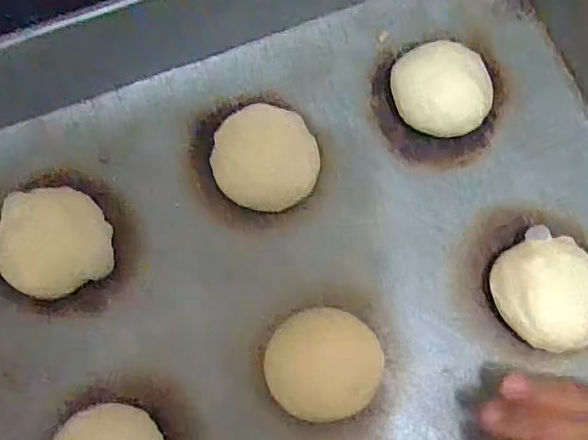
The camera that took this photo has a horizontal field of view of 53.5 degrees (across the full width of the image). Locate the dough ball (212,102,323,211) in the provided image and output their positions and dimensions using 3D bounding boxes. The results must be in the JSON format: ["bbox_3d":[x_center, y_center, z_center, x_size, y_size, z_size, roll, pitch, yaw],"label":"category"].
[{"bbox_3d":[-0.016,-0.032,0.323,0.057,0.028,0.054,0,75,1],"label":"dough ball"}]

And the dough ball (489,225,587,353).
[{"bbox_3d":[0.133,0.038,0.308,0.052,0.030,0.059,-33,77,-7],"label":"dough ball"}]

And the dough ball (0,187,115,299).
[{"bbox_3d":[-0.128,0.011,0.309,0.054,0.019,0.055,0,75,1],"label":"dough ball"}]

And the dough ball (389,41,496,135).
[{"bbox_3d":[0.085,-0.074,0.333,0.054,0.030,0.053,0,75,1],"label":"dough ball"}]

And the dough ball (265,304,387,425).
[{"bbox_3d":[0.016,0.075,0.307,0.058,0.020,0.054,0,75,1],"label":"dough ball"}]

